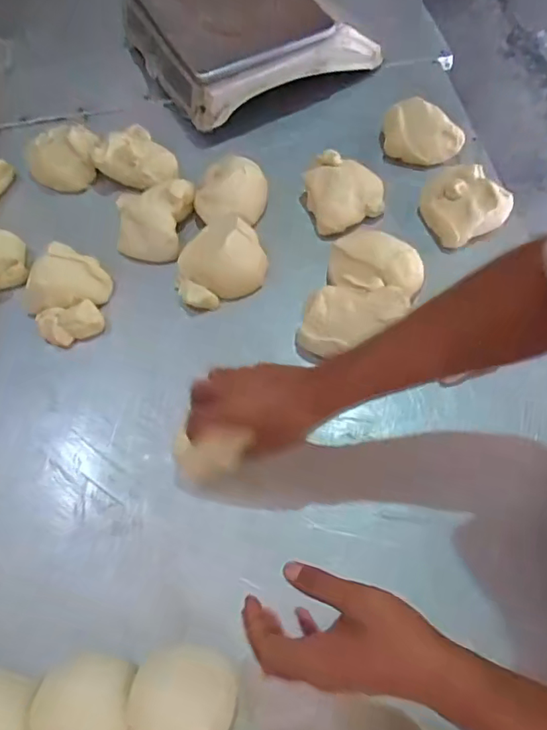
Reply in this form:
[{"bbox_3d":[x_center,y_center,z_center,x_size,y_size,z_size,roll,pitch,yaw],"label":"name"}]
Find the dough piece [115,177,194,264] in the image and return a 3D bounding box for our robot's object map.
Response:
[{"bbox_3d":[-0.161,-0.203,0.717,0.102,0.059,0.118,7,62,6],"label":"dough piece"}]

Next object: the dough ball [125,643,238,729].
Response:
[{"bbox_3d":[-0.080,0.296,0.459,0.087,0.040,0.087,-1,61,2],"label":"dough ball"}]

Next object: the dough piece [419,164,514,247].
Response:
[{"bbox_3d":[0.253,-0.216,0.698,0.111,0.052,0.109,-35,66,-13],"label":"dough piece"}]

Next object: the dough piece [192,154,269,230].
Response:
[{"bbox_3d":[-0.055,-0.235,0.719,0.105,0.040,0.115,-3,63,3],"label":"dough piece"}]

